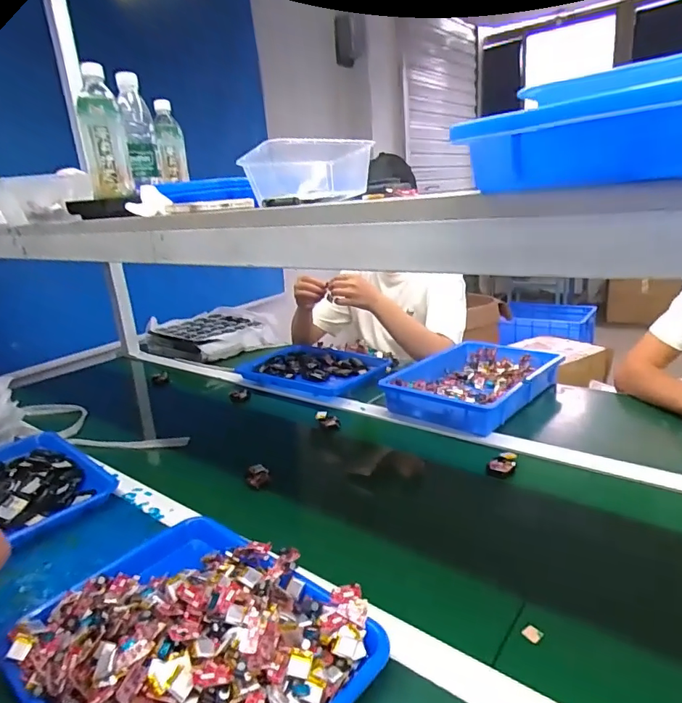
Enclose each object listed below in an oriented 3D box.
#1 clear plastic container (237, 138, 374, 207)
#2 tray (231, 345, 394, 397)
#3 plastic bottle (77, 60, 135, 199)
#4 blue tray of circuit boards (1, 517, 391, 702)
[{"bbox_3d":[-0.042,-0.242,0.664,0.166,0.069,0.083,-16,21,-32],"label":"clear plastic container"},{"bbox_3d":[-0.082,0.047,1.235,0.362,0.037,0.235,6,21,32],"label":"tray"},{"bbox_3d":[-0.372,-0.337,0.774,0.063,0.184,0.057,-12,19,-20],"label":"plastic bottle"},{"bbox_3d":[-0.147,0.271,0.479,0.339,0.068,0.262,11,23,40],"label":"blue tray of circuit boards"}]

